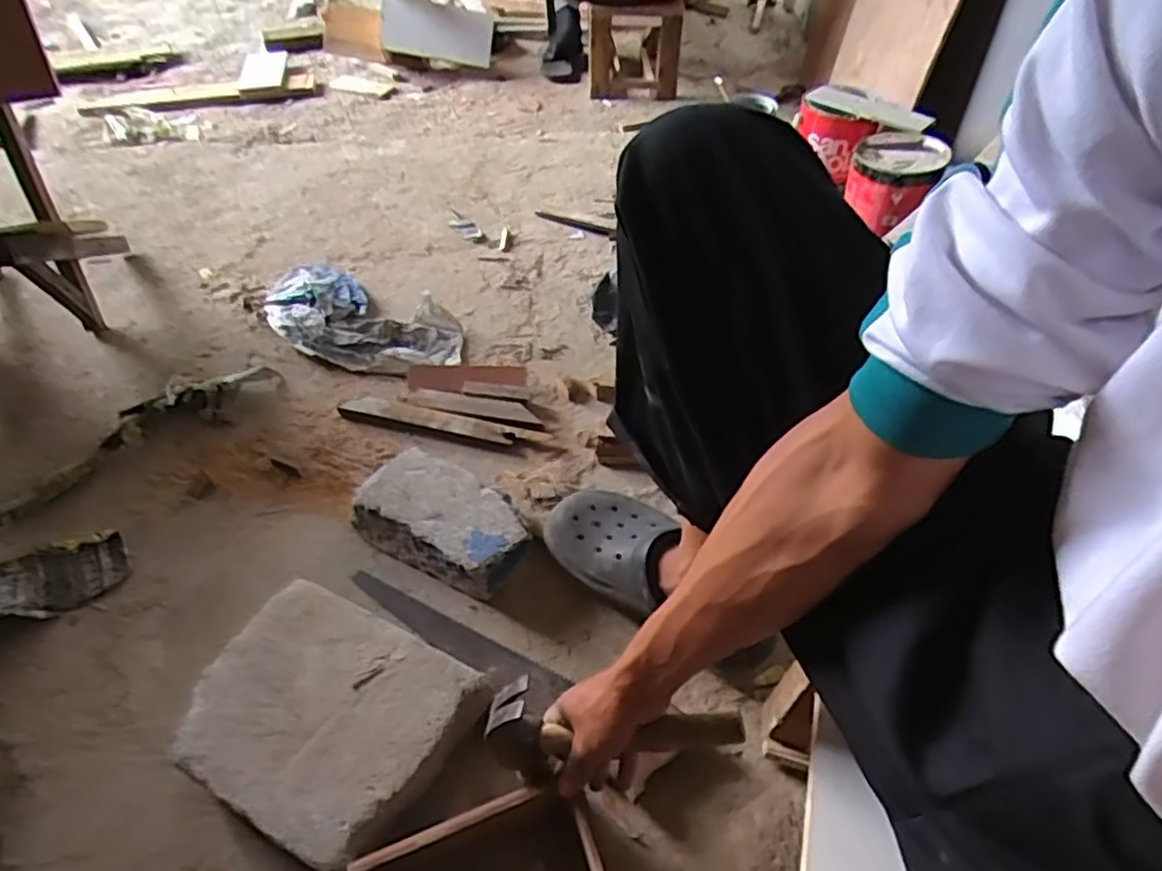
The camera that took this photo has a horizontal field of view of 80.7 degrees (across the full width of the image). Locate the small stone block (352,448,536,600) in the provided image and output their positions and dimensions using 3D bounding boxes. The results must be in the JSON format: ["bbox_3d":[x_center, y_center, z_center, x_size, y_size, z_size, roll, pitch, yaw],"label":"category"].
[{"bbox_3d":[-0.162,0.102,0.820,0.210,0.071,0.115,23,53,19],"label":"small stone block"}]

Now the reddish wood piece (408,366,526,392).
[{"bbox_3d":[-0.166,-0.084,0.993,0.169,0.020,0.042,-4,50,-4],"label":"reddish wood piece"}]

